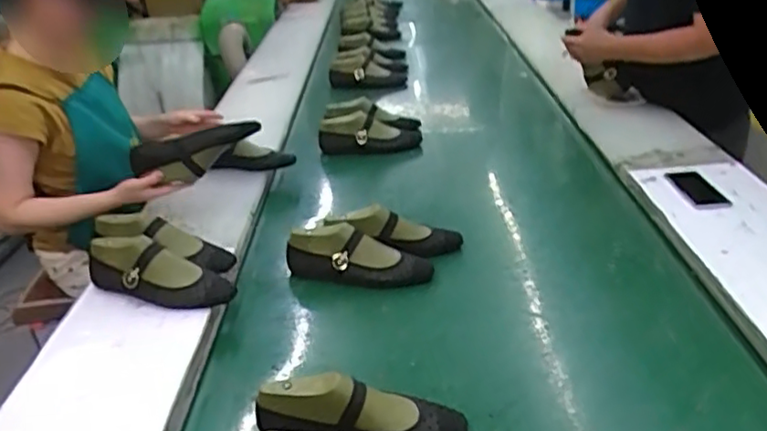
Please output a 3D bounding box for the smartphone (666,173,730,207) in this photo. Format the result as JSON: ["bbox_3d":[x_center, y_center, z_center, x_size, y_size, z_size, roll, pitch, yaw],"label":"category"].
[{"bbox_3d":[0.667,-0.055,1.368,0.068,0.011,0.162,-6,28,-1],"label":"smartphone"}]

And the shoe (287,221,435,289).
[{"bbox_3d":[-0.055,0.084,1.258,0.293,0.095,0.096,3,29,15],"label":"shoe"}]

